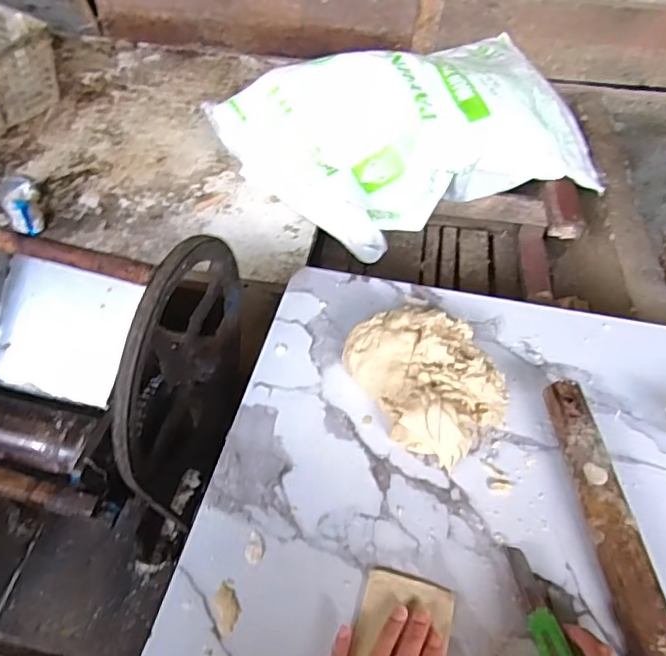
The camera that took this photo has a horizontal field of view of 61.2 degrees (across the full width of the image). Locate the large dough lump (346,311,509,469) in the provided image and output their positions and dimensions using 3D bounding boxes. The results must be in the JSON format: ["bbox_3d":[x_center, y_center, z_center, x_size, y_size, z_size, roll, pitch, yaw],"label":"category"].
[{"bbox_3d":[0.090,0.042,0.536,0.130,0.060,0.158,-29,58,-25],"label":"large dough lump"}]

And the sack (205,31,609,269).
[{"bbox_3d":[0.155,-0.371,1.070,0.659,0.190,0.401,-20,55,-16],"label":"sack"}]

